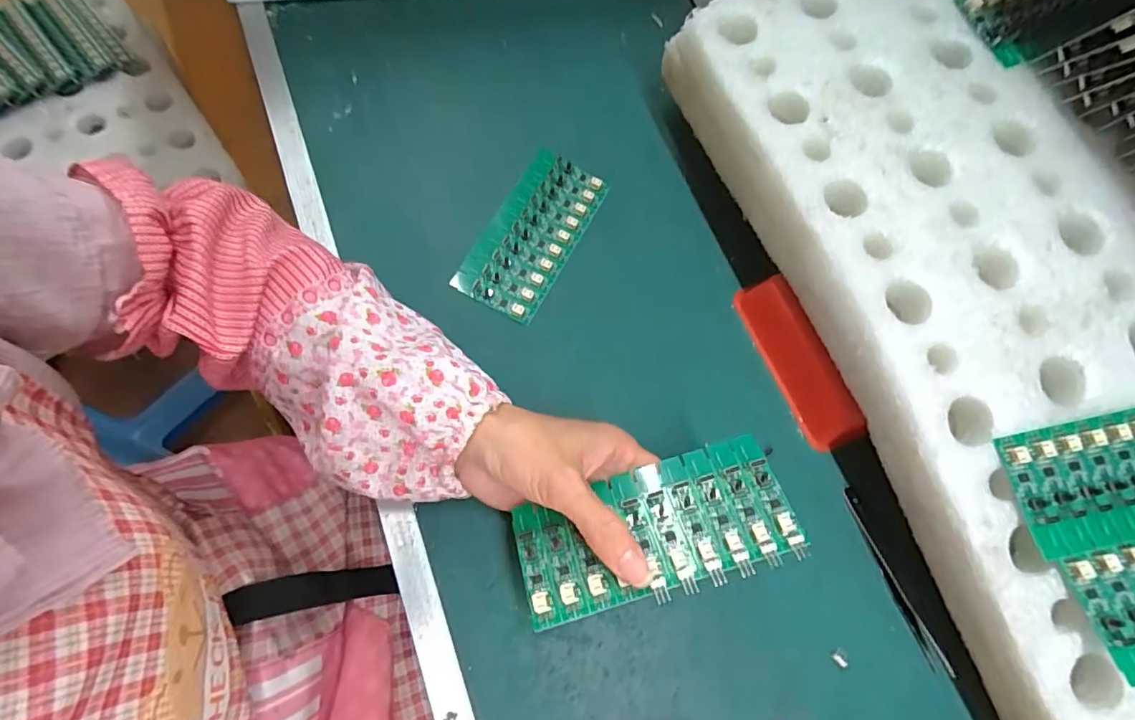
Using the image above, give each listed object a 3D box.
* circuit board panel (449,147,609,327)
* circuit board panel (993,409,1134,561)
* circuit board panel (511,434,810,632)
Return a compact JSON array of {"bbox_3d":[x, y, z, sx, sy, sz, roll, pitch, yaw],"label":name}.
[{"bbox_3d":[-0.026,-0.095,0.397,0.065,0.010,0.134,28,70,-1],"label":"circuit board panel"},{"bbox_3d":[0.299,0.056,0.277,0.133,0.008,0.060,-12,76,-5],"label":"circuit board panel"},{"bbox_3d":[0.043,0.086,0.274,0.136,0.007,0.066,-16,53,-1],"label":"circuit board panel"}]

